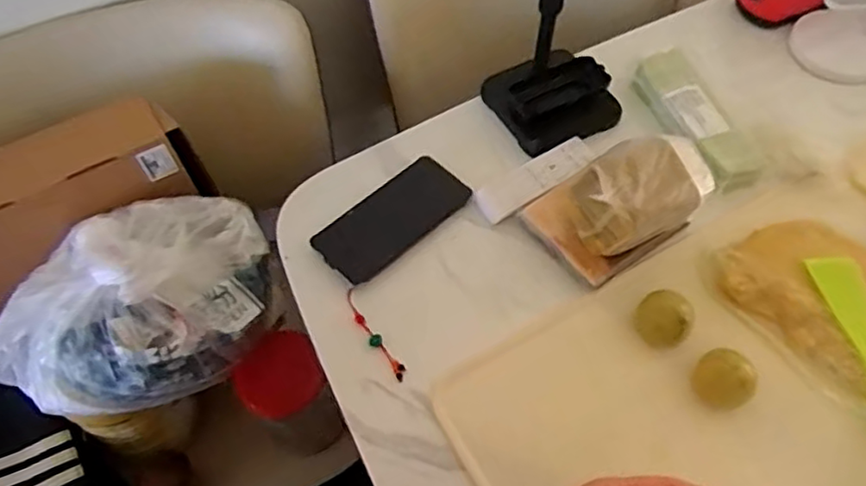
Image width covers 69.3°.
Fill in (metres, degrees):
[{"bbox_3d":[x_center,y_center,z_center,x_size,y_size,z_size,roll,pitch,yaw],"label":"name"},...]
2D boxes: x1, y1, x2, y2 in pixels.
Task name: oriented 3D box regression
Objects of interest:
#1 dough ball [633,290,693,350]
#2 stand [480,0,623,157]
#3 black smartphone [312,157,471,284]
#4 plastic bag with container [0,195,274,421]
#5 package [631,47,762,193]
[{"bbox_3d":[0.207,0.068,0.562,0.045,0.038,0.042,0,58,1],"label":"dough ball"},{"bbox_3d":[0.127,-0.216,0.613,0.123,0.244,0.110,-27,61,-15],"label":"stand"},{"bbox_3d":[-0.039,-0.026,0.632,0.158,0.013,0.072,-38,65,-20],"label":"black smartphone"},{"bbox_3d":[-0.299,0.053,0.607,0.280,0.172,0.171,-29,62,-16],"label":"plastic bag with container"},{"bbox_3d":[0.282,-0.135,0.686,0.058,0.041,0.178,-17,59,-9],"label":"package"}]

